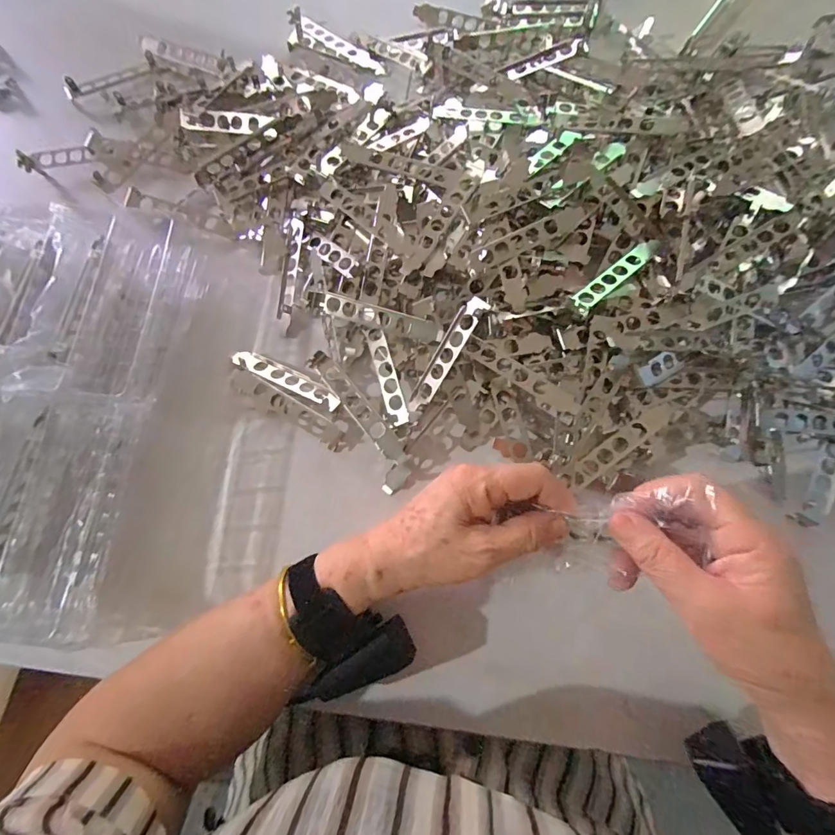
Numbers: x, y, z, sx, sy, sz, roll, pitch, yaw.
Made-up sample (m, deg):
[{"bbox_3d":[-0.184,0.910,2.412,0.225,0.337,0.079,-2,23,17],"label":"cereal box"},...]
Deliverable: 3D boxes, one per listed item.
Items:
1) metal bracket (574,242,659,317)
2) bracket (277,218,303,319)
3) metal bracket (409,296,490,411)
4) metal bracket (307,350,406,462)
[{"bbox_3d":[0.170,-0.123,0.369,0.124,0.011,0.018,-40,78,-22],"label":"metal bracket"},{"bbox_3d":[-0.120,-0.143,0.410,0.015,0.016,0.093,6,75,3],"label":"bracket"},{"bbox_3d":[0.021,-0.049,0.352,0.020,0.016,0.106,34,110,10],"label":"metal bracket"},{"bbox_3d":[-0.050,-0.008,0.372,0.019,0.023,0.120,-40,78,-9],"label":"metal bracket"}]

